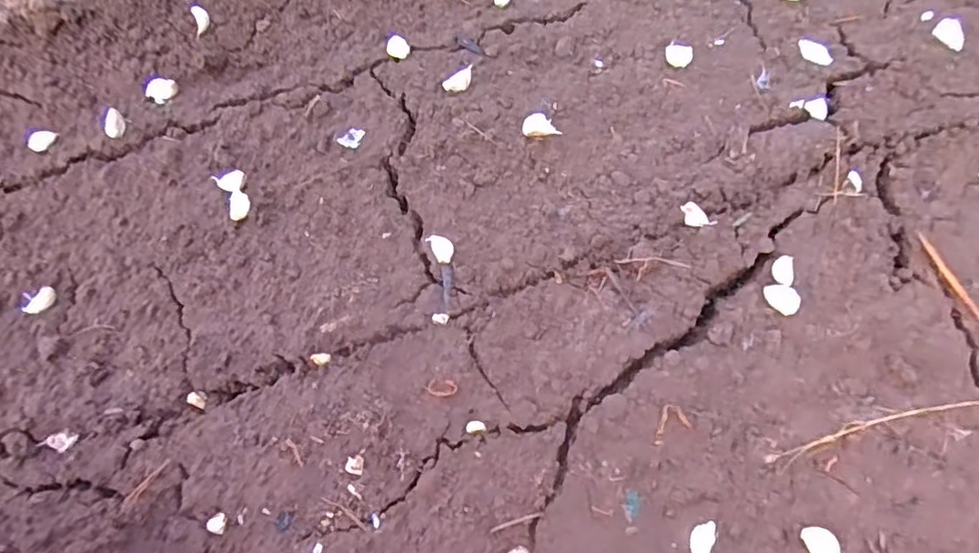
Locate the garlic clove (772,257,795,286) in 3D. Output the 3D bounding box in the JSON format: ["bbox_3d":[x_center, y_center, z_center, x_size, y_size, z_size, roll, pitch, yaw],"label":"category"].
[{"bbox_3d":[0.295,-0.006,0.567,0.022,0.009,0.031,11,63,8],"label":"garlic clove"}]

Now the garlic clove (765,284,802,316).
[{"bbox_3d":[0.286,0.019,0.554,0.033,0.008,0.029,36,69,19],"label":"garlic clove"}]

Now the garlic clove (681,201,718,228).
[{"bbox_3d":[0.216,-0.062,0.585,0.037,0.016,0.020,19,64,11],"label":"garlic clove"}]

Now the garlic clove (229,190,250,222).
[{"bbox_3d":[-0.277,-0.079,0.630,0.020,0.012,0.034,-8,62,-2],"label":"garlic clove"}]

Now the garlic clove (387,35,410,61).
[{"bbox_3d":[-0.113,-0.284,0.705,0.027,0.024,0.018,-13,62,-5],"label":"garlic clove"}]

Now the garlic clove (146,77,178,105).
[{"bbox_3d":[-0.409,-0.234,0.706,0.036,0.018,0.029,-35,67,-15],"label":"garlic clove"}]

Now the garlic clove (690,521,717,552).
[{"bbox_3d":[0.178,0.221,0.473,0.019,0.010,0.034,24,66,14],"label":"garlic clove"}]

